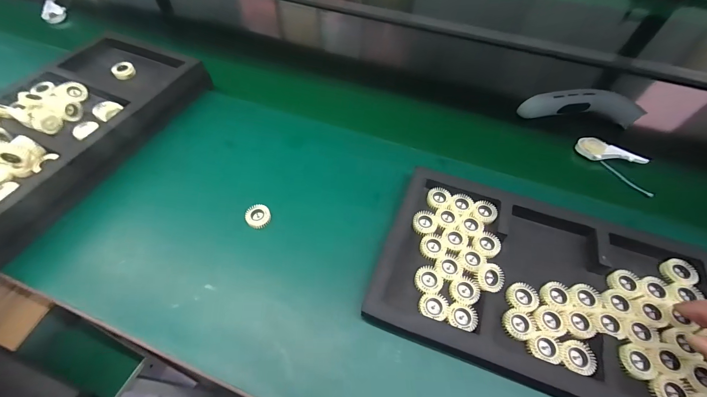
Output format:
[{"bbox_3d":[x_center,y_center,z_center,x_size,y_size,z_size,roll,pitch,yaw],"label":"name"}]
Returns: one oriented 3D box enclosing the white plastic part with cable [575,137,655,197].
[{"bbox_3d":[0.398,-0.055,0.460,0.045,0.016,0.121,-35,55,-2],"label":"white plastic part with cable"}]

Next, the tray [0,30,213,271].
[{"bbox_3d":[-0.446,-0.073,0.433,0.242,0.060,0.480,22,57,14],"label":"tray"}]

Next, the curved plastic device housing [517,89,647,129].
[{"bbox_3d":[0.381,-0.159,0.517,0.183,0.031,0.062,11,55,7],"label":"curved plastic device housing"}]

